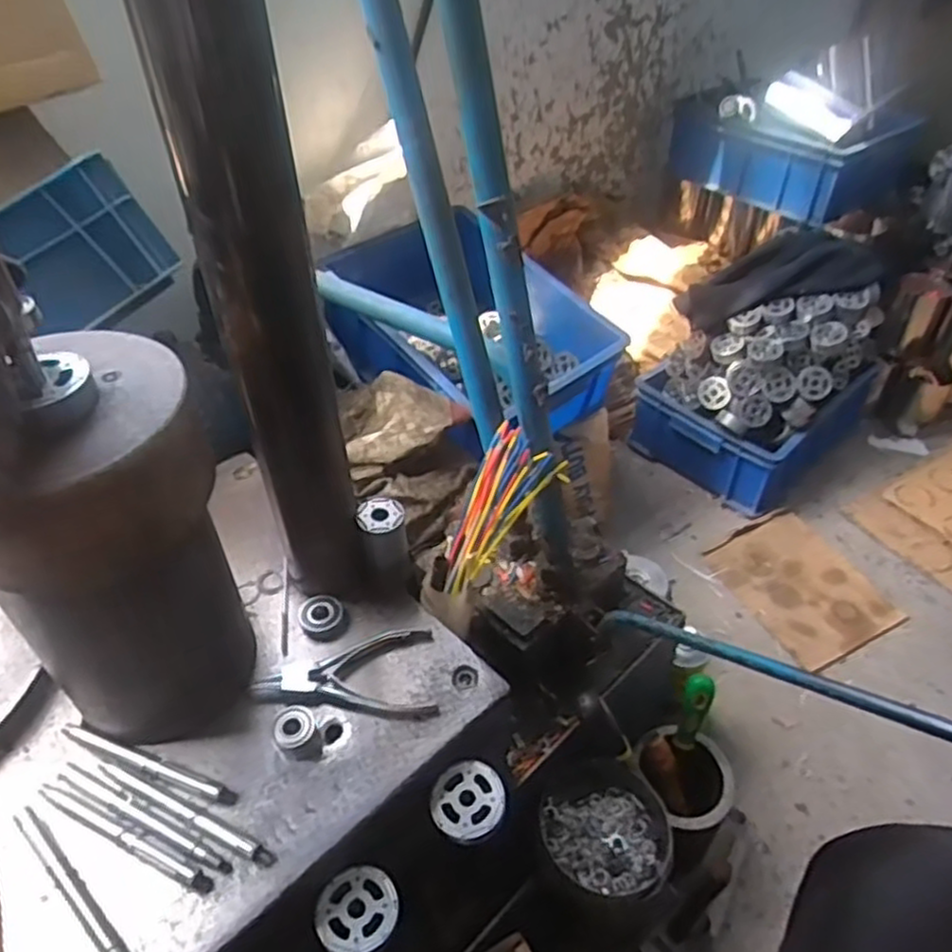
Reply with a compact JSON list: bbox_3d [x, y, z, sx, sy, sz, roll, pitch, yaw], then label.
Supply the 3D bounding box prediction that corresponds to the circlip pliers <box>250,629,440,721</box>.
[{"bbox_3d":[-0.095,0.146,0.554,0.134,0.012,0.073,1,43,3],"label":"circlip pliers"}]

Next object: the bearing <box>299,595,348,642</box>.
[{"bbox_3d":[-0.123,0.113,0.592,0.035,0.012,0.040,-18,45,-17],"label":"bearing"}]

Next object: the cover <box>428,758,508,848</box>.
[{"bbox_3d":[-0.005,0.229,0.517,0.052,0.013,0.049,-18,45,-17],"label":"cover"}]

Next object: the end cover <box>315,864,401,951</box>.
[{"bbox_3d":[-0.076,0.278,0.471,0.052,0.006,0.052,-22,46,-20],"label":"end cover"}]

